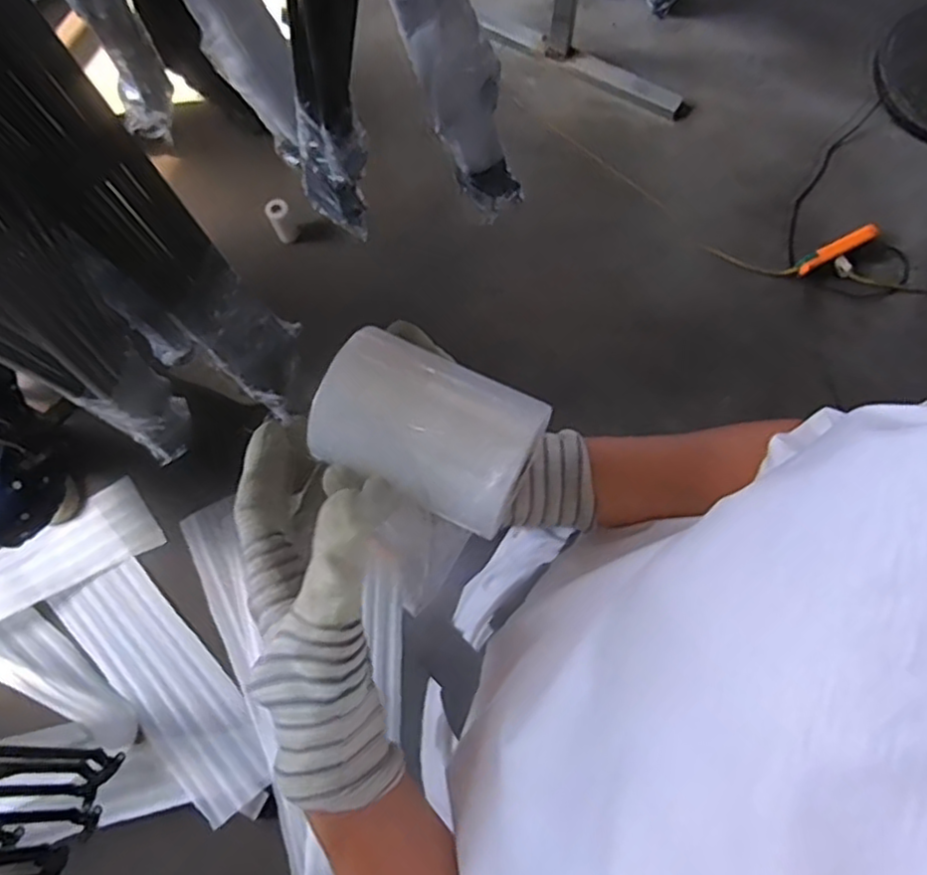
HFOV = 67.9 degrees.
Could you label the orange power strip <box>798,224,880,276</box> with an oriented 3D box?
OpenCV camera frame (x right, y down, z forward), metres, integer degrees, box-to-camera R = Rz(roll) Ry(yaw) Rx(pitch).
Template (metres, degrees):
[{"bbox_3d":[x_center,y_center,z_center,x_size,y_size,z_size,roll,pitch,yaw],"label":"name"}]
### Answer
[{"bbox_3d":[0.812,-0.409,1.495,0.175,0.028,0.036,-31,76,10],"label":"orange power strip"}]

